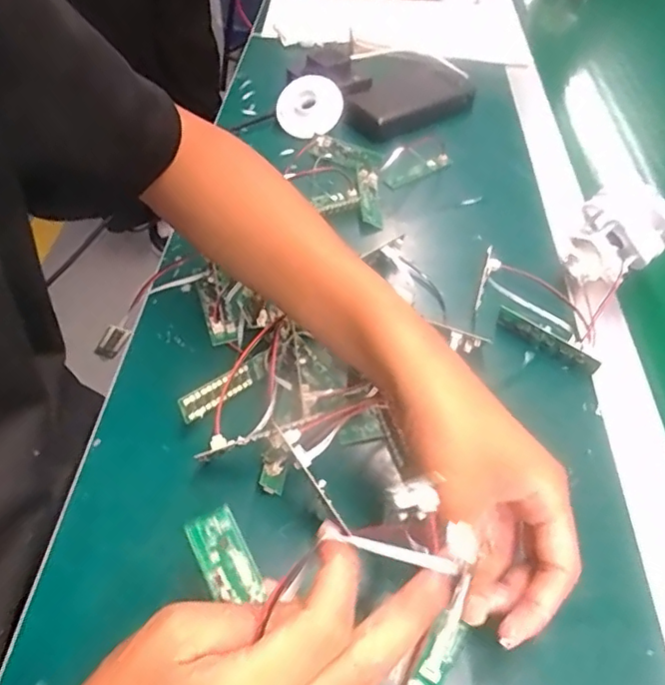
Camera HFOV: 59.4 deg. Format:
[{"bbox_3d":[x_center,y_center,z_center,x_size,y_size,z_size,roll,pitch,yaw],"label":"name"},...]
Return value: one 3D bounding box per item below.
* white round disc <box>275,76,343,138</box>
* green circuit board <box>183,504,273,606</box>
[{"bbox_3d":[-0.027,-0.245,0.607,0.077,0.011,0.060,8,92,27],"label":"white round disc"},{"bbox_3d":[-0.049,0.099,0.266,0.022,0.005,0.048,-24,55,-20],"label":"green circuit board"}]

